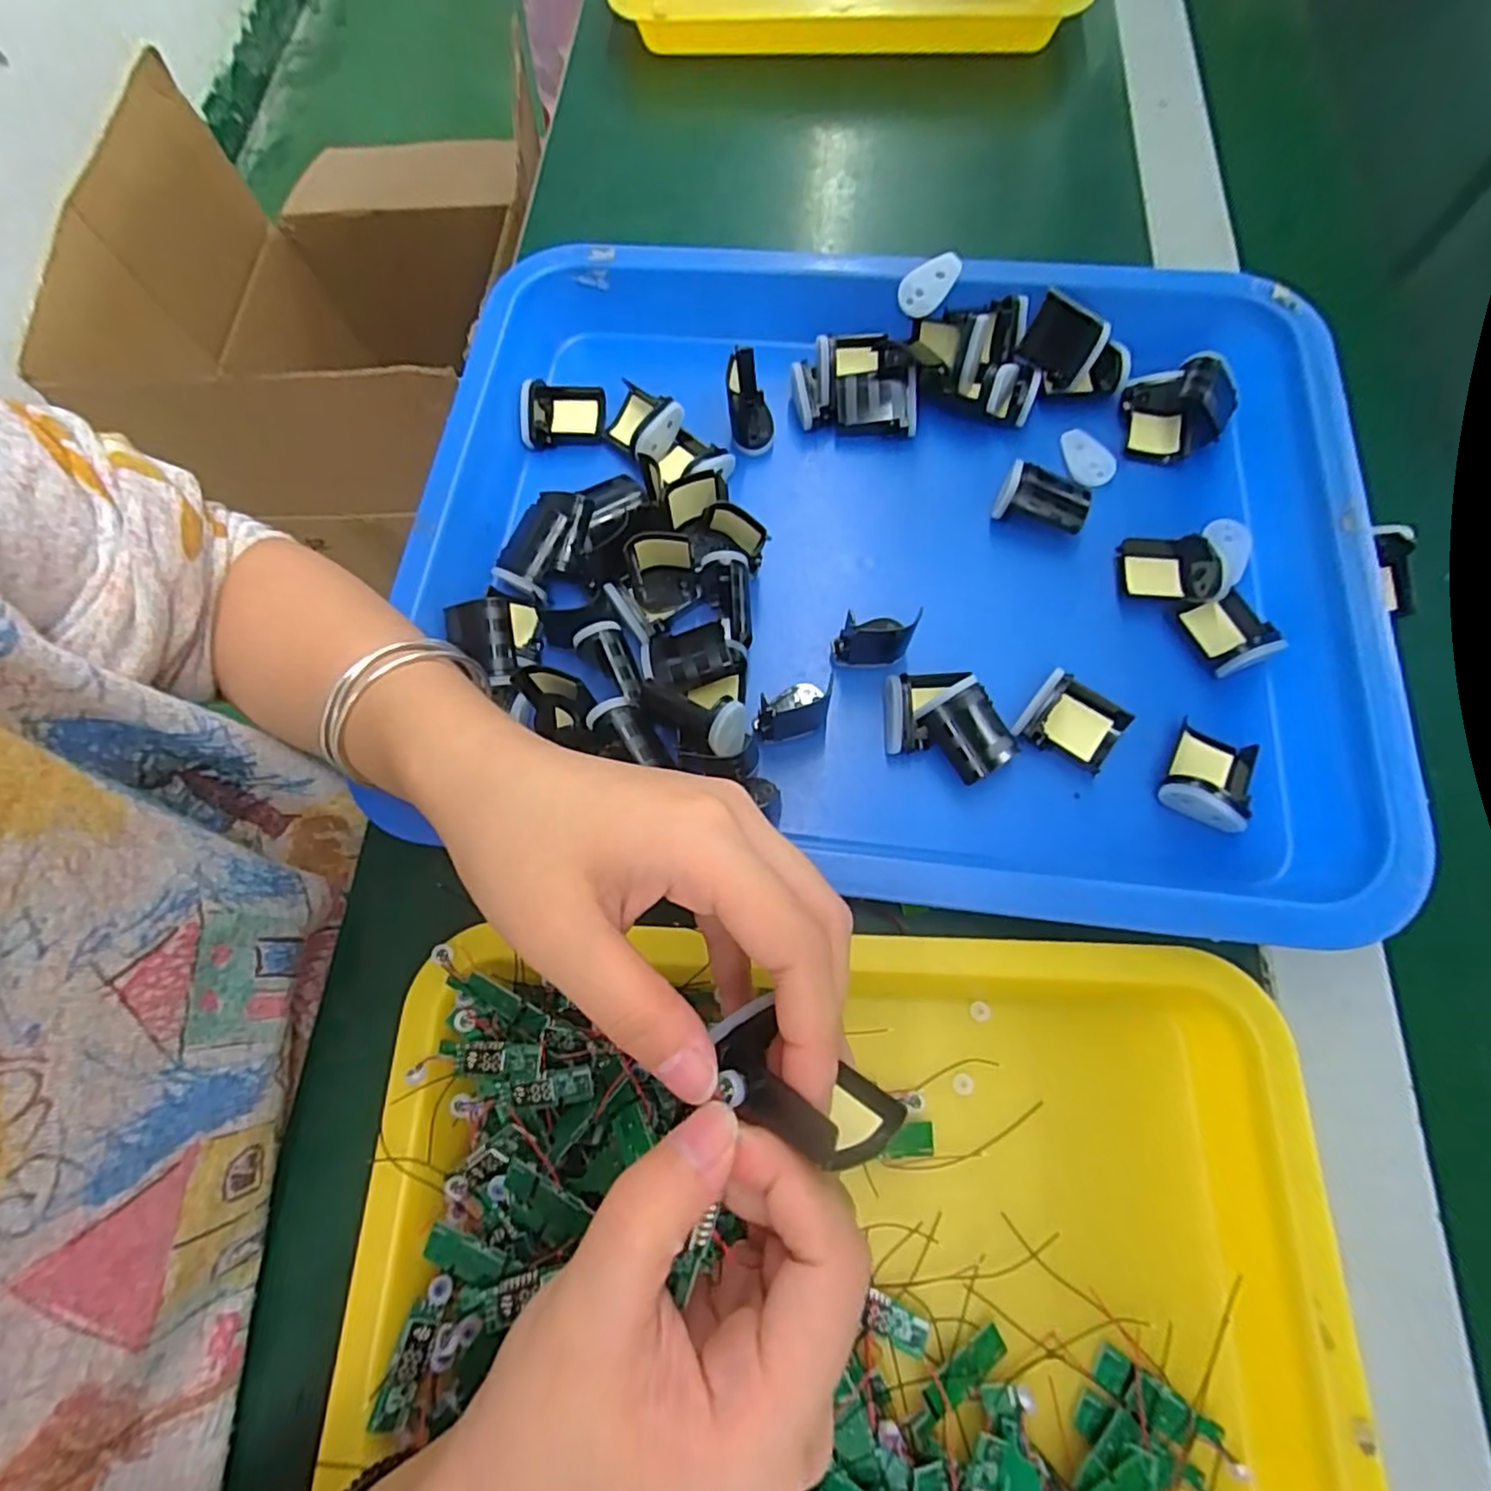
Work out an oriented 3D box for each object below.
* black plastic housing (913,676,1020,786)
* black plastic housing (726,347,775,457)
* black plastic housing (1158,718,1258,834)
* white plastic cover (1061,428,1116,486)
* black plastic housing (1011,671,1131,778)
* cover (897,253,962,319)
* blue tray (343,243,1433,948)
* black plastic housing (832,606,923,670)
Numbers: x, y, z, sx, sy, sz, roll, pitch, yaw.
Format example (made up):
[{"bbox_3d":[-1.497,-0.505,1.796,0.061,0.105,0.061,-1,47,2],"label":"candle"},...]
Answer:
[{"bbox_3d":[0.100,-0.005,0.305,0.035,0.029,0.039,-32,72,-8],"label":"black plastic housing"},{"bbox_3d":[0.003,-0.180,0.361,0.023,0.044,0.033,0,71,3],"label":"black plastic housing"},{"bbox_3d":[0.203,0.012,0.295,0.036,0.023,0.041,28,74,12],"label":"black plastic housing"},{"bbox_3d":[0.181,-0.153,0.356,0.022,0.005,0.034,-23,71,-6],"label":"white plastic cover"},{"bbox_3d":[0.149,-0.011,0.306,0.043,0.024,0.035,28,74,11],"label":"black plastic housing"},{"bbox_3d":[0.098,-0.242,0.358,0.035,0.021,0.004,-25,30,4],"label":"cover"},{"bbox_3d":[0.074,-0.098,0.330,0.458,0.044,0.337,6,71,5],"label":"blue tray"},{"bbox_3d":[0.060,-0.049,0.320,0.036,0.030,0.018,4,71,4],"label":"black plastic housing"}]

